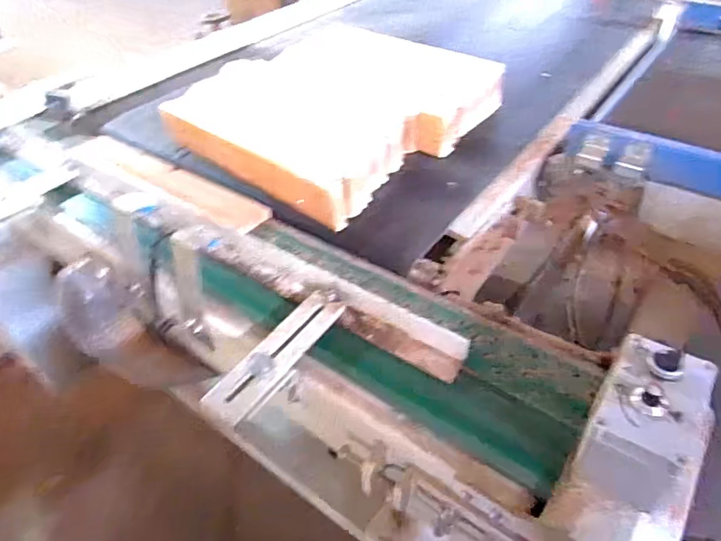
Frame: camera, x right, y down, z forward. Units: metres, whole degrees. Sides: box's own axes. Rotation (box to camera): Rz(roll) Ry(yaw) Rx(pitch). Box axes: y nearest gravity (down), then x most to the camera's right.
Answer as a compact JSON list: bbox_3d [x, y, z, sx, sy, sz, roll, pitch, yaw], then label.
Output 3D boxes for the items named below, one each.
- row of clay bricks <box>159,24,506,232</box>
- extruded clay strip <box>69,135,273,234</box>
[{"bbox_3d":[-0.045,-0.337,1.010,0.493,0.093,0.537,30,52,30],"label":"row of clay bricks"},{"bbox_3d":[-0.364,-0.166,0.909,0.480,0.018,0.084,24,48,27],"label":"extruded clay strip"}]

